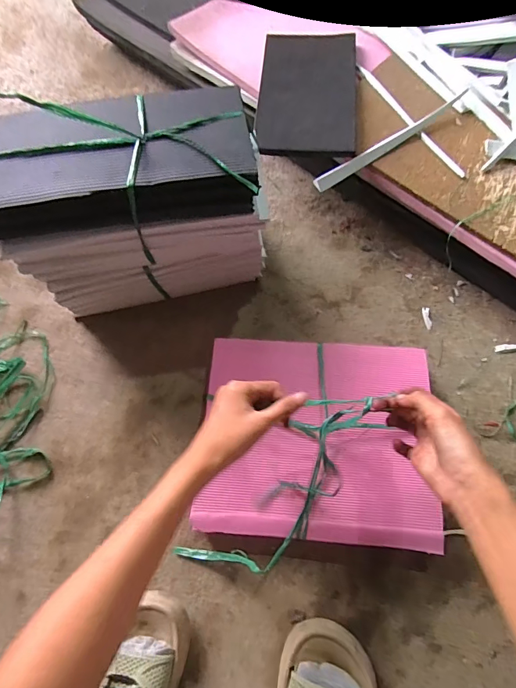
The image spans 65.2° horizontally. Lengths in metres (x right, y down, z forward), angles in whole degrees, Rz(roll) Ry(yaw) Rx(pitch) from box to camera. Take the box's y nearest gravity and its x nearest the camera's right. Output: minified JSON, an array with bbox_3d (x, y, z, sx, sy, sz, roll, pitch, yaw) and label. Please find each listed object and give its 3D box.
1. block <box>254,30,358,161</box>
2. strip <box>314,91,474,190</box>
[{"bbox_3d":[0.079,-0.407,0.643,0.150,0.014,0.278,4,70,4],"label":"block"},{"bbox_3d":[0.203,-0.307,0.602,0.289,0.014,0.020,-35,72,-10],"label":"strip"}]

